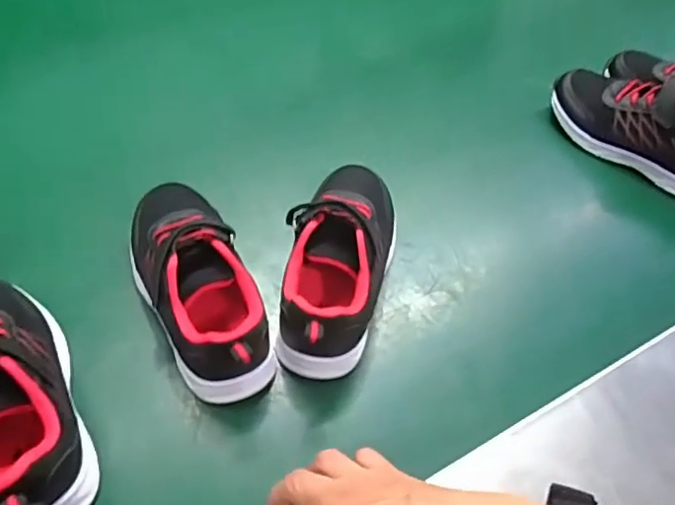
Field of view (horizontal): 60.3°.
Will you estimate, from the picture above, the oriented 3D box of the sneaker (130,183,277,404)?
[{"bbox_3d":[-0.108,0.017,0.442,0.074,0.080,0.189,-19,56,-18],"label":"sneaker"}]

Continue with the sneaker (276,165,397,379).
[{"bbox_3d":[0.003,0.002,0.459,0.073,0.081,0.184,15,53,8],"label":"sneaker"}]

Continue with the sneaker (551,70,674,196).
[{"bbox_3d":[0.309,-0.126,0.582,0.200,0.088,0.075,36,58,22],"label":"sneaker"}]

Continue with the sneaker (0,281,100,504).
[{"bbox_3d":[-0.218,0.093,0.387,0.077,0.084,0.198,-23,57,-20],"label":"sneaker"}]

